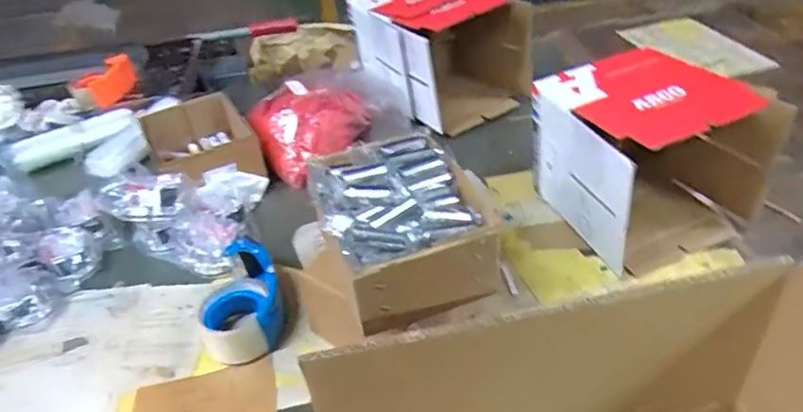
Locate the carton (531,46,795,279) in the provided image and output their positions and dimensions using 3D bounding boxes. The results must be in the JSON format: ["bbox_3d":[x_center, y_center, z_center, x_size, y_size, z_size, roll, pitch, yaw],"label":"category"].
[{"bbox_3d":[0.304,-0.068,0.713,0.213,0.188,0.210,-15,39,-10],"label":"carton"}]

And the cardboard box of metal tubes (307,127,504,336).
[{"bbox_3d":[0.000,0.011,0.583,0.163,0.086,0.199,-17,40,-13],"label":"cardboard box of metal tubes"}]

